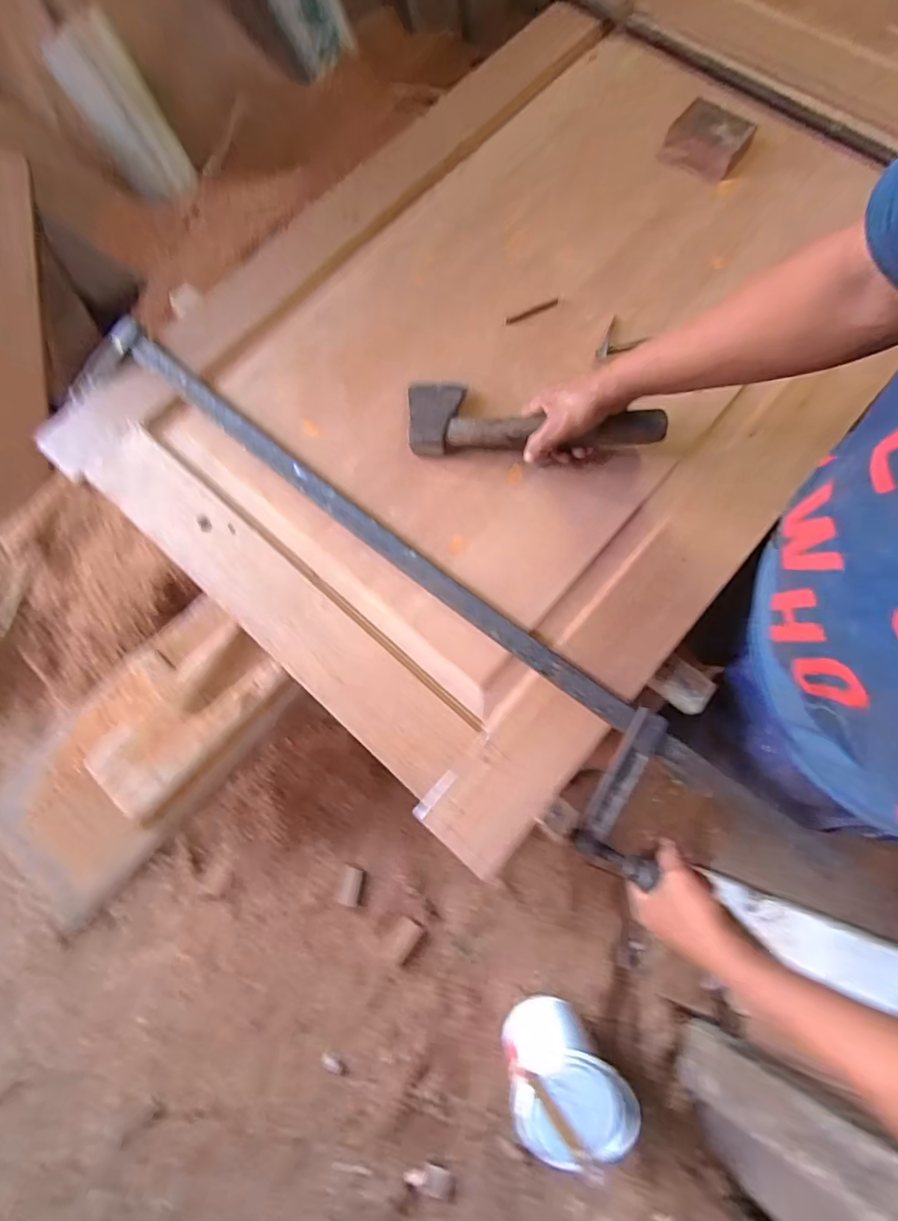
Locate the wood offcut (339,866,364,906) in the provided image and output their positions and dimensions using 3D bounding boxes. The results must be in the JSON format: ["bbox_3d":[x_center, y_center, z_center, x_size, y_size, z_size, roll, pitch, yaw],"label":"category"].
[{"bbox_3d":[-0.226,0.639,1.211,0.043,0.025,0.078,10,77,2],"label":"wood offcut"}]

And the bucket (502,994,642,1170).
[{"bbox_3d":[0.227,0.934,1.045,0.208,0.224,0.215,0,76,-1],"label":"bucket"}]

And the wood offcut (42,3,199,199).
[{"bbox_3d":[-0.552,-0.828,0.881,0.144,0.221,0.047,-10,54,21],"label":"wood offcut"}]

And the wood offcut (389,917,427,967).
[{"bbox_3d":[-0.100,0.754,1.189,0.065,0.019,0.096,33,79,7],"label":"wood offcut"}]

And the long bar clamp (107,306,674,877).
[{"bbox_3d":[-0.110,-0.071,0.641,0.941,0.027,0.147,41,80,11],"label":"long bar clamp"}]

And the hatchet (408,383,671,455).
[{"bbox_3d":[0.103,-0.238,0.654,0.314,0.034,0.109,6,77,9],"label":"hatchet"}]

